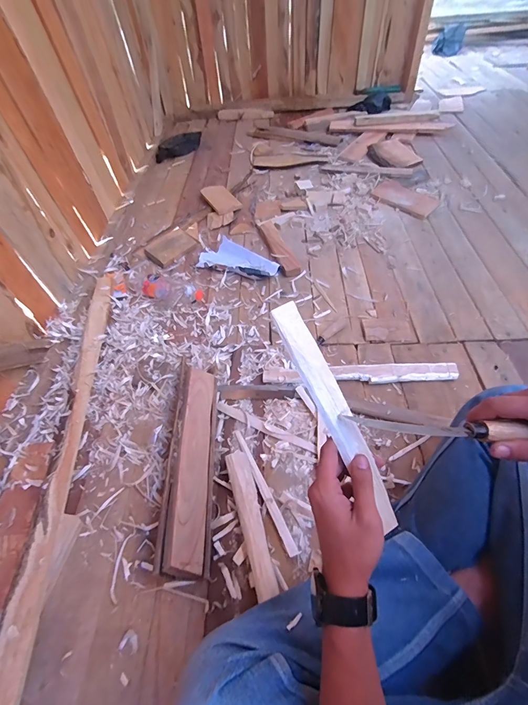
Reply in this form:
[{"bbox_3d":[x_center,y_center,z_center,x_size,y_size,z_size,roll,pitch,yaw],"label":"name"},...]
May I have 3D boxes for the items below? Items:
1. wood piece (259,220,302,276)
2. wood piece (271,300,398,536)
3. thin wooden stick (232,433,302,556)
[{"bbox_3d":[0.049,-0.350,1.144,0.053,0.028,0.292,-16,54,-9],"label":"wood piece"},{"bbox_3d":[0.076,0.068,0.351,0.029,0.009,0.254,-30,97,-18],"label":"wood piece"},{"bbox_3d":[-0.004,0.253,0.663,0.019,0.015,0.254,-23,55,-13],"label":"thin wooden stick"}]

